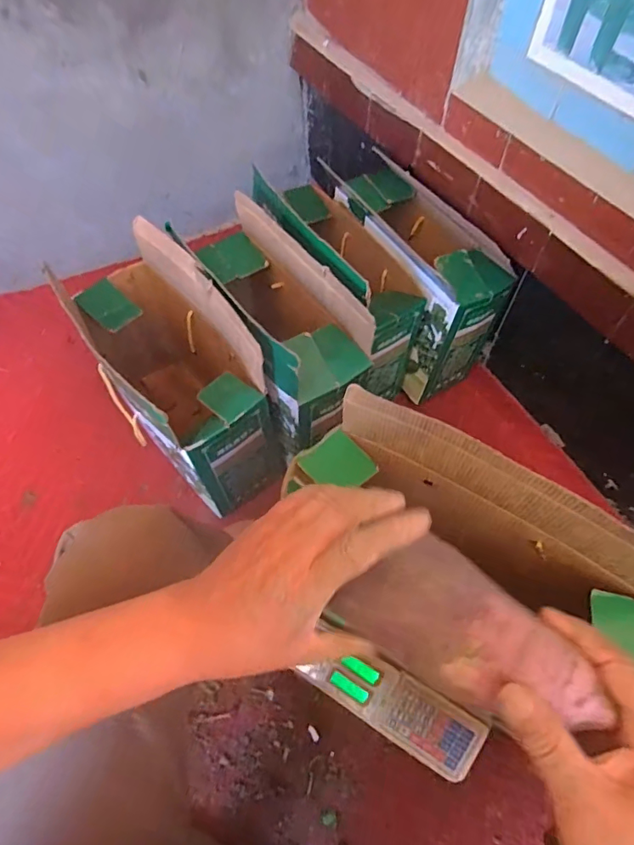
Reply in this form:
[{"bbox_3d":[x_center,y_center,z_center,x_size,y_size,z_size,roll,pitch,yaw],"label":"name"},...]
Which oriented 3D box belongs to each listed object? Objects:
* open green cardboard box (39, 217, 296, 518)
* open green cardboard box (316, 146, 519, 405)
[{"bbox_3d":[-0.233,-0.082,0.801,0.166,0.335,0.382,-33,64,-19],"label":"open green cardboard box"},{"bbox_3d":[0.190,-0.281,0.941,0.172,0.288,0.348,-25,62,-15],"label":"open green cardboard box"}]

